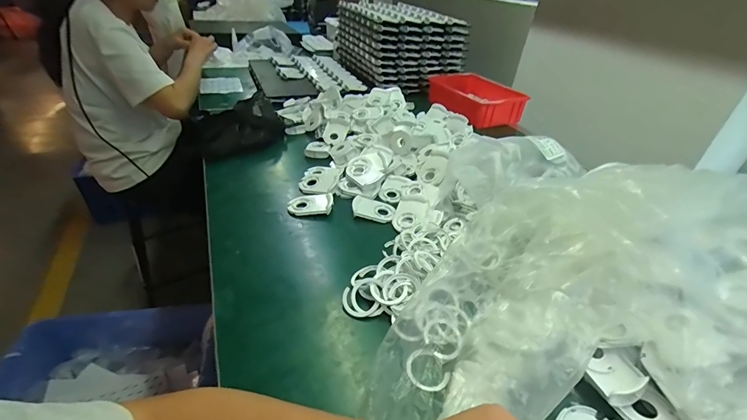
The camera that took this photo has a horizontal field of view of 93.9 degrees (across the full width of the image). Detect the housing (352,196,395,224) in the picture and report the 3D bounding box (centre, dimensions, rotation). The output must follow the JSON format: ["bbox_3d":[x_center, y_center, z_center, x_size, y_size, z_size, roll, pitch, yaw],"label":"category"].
[{"bbox_3d":[0.001,-0.003,0.665,0.079,0.019,0.054,5,35,-1],"label":"housing"}]

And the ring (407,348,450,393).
[{"bbox_3d":[0.061,0.186,0.405,0.045,0.005,0.048,4,35,-3],"label":"ring"}]

